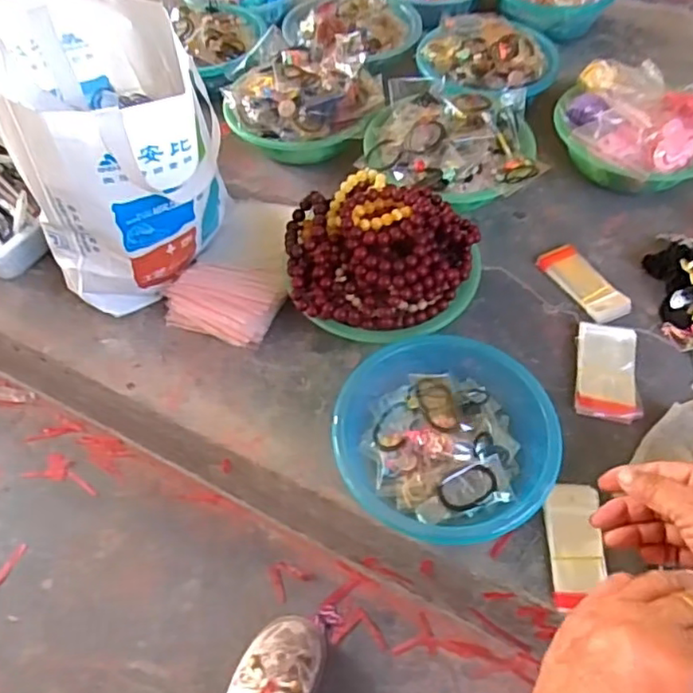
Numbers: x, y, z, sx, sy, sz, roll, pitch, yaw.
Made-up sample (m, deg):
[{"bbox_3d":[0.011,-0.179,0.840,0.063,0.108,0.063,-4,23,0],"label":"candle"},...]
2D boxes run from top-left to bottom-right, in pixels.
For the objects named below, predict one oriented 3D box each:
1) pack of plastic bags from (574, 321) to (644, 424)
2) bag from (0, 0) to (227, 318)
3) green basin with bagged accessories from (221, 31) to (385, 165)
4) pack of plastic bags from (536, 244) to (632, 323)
[{"bbox_3d":[0.308,0.032,0.726,0.069,0.023,0.126,10,57,8],"label":"pack of plastic bags"},{"bbox_3d":[-0.266,-0.207,0.743,0.225,0.317,0.247,-22,58,-13],"label":"bag"},{"bbox_3d":[-0.066,-0.377,0.964,0.240,0.106,0.203,-7,56,-3],"label":"green basin with bagged accessories"},{"bbox_3d":[0.312,-0.084,0.810,0.055,0.018,0.126,-27,59,-16],"label":"pack of plastic bags"}]

